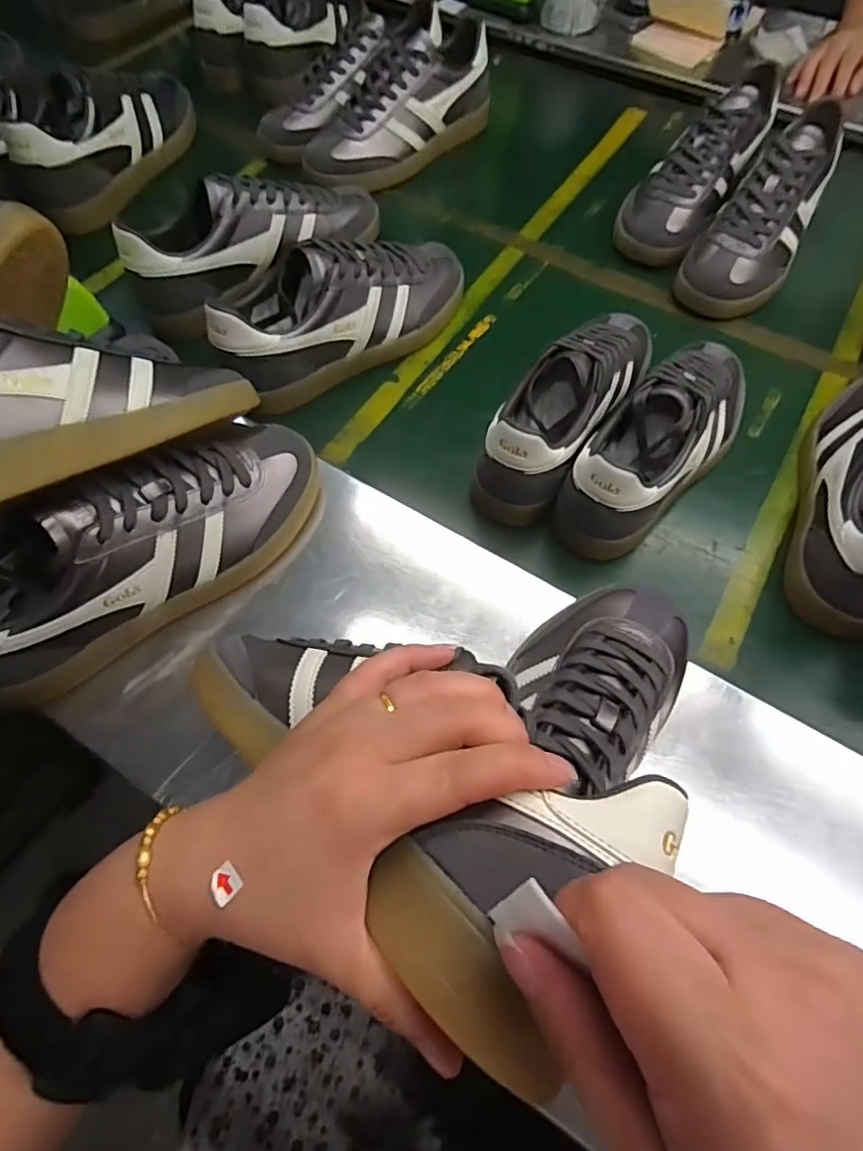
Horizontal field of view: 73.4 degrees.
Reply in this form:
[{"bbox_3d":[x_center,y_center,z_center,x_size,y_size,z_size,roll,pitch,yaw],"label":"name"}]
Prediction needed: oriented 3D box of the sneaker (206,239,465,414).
[{"bbox_3d":[-0.078,-0.247,0.525,0.268,0.090,0.087,-37,71,-16],"label":"sneaker"}]

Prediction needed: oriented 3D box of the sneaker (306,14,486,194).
[{"bbox_3d":[-0.032,-0.551,0.684,0.103,0.087,0.267,36,70,15],"label":"sneaker"}]

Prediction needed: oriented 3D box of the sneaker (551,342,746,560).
[{"bbox_3d":[0.191,-0.118,0.467,0.085,0.087,0.234,40,71,16],"label":"sneaker"}]

